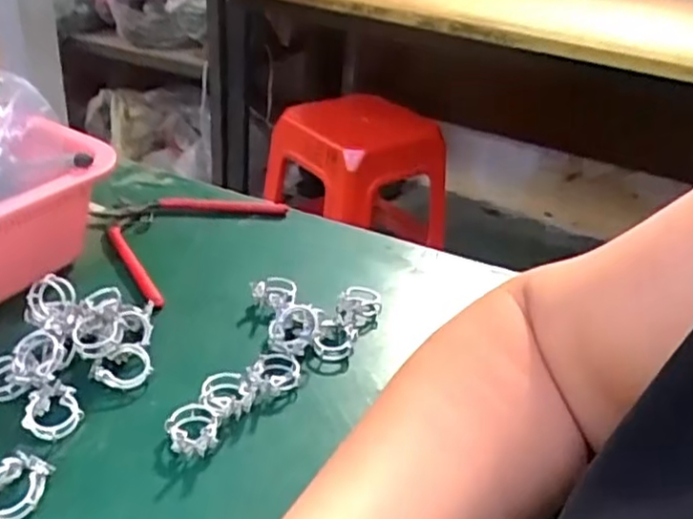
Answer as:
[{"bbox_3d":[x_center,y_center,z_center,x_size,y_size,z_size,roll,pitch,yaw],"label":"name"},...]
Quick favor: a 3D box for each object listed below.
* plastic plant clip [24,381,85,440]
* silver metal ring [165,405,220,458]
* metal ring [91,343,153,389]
[{"bbox_3d":[-0.150,0.078,0.348,0.026,0.011,0.029,10,45,-19],"label":"plastic plant clip"},{"bbox_3d":[-0.078,0.086,0.345,0.026,0.015,0.030,1,33,-5],"label":"silver metal ring"},{"bbox_3d":[-0.123,0.060,0.375,0.027,0.017,0.023,8,33,7],"label":"metal ring"}]

